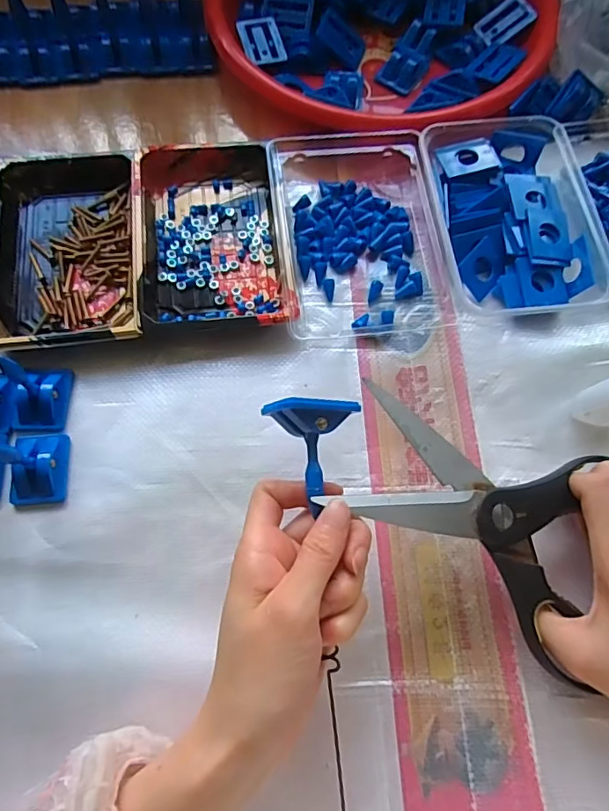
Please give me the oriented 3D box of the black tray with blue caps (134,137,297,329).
[{"bbox_3d":[-0.071,-0.126,0.383,0.104,0.022,0.165,-11,71,-5],"label":"black tray with blue caps"}]

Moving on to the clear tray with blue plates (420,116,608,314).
[{"bbox_3d":[0.151,-0.142,0.384,0.111,0.033,0.157,-5,71,-3],"label":"clear tray with blue plates"}]

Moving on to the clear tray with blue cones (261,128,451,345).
[{"bbox_3d":[0.040,-0.139,0.386,0.118,0.031,0.175,-8,71,-4],"label":"clear tray with blue cones"}]

